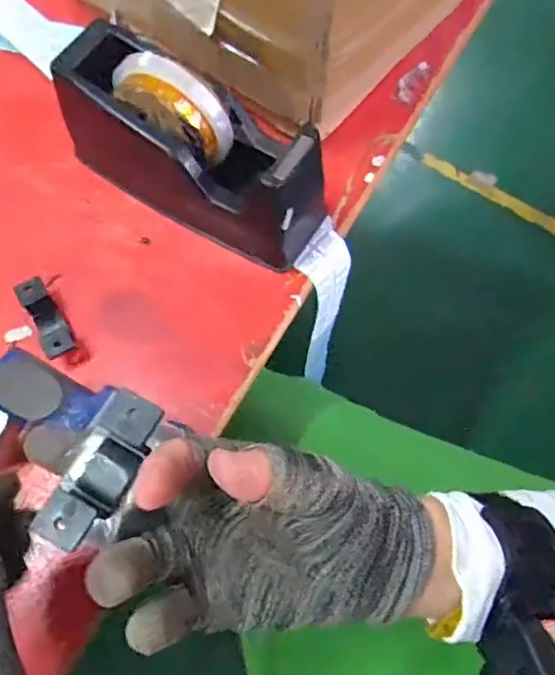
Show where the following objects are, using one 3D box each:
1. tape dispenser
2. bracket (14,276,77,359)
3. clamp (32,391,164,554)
[{"bbox_3d":[-0.061,-0.138,0.421,0.211,0.110,0.079,30,72,9],"label":"tape dispenser"},{"bbox_3d":[-0.165,-0.013,0.418,0.021,0.023,0.061,-30,73,-11],"label":"bracket"},{"bbox_3d":[-0.071,0.054,0.240,0.026,0.020,0.064,28,76,8],"label":"clamp"}]

